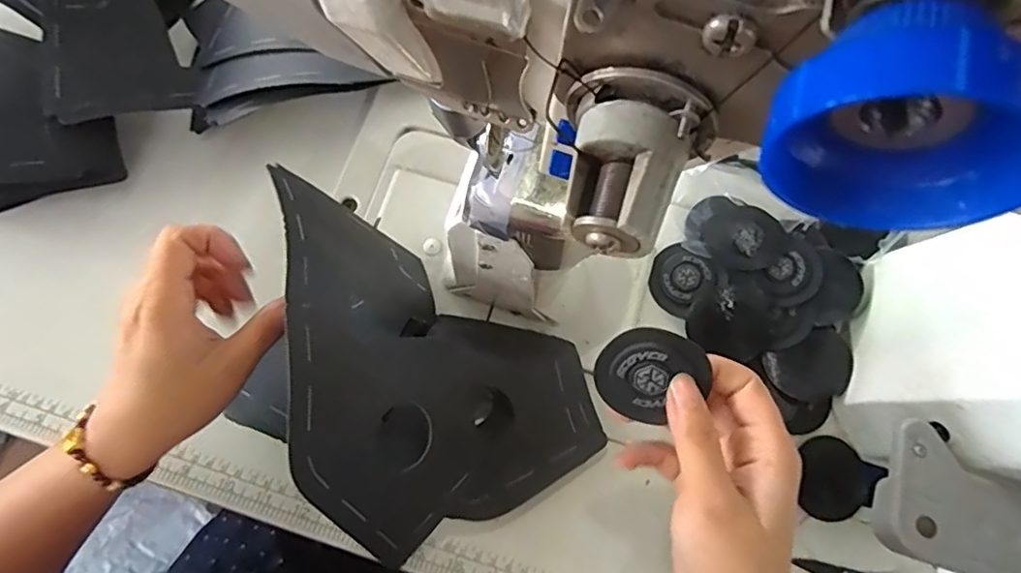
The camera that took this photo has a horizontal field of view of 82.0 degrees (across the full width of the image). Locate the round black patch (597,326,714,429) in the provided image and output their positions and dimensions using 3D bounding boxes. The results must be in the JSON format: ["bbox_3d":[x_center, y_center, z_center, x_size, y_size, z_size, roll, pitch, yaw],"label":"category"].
[{"bbox_3d":[0.064,0.041,0.276,0.044,0.050,0.004,38,26,-4],"label":"round black patch"}]

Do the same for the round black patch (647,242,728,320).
[{"bbox_3d":[0.122,-0.005,0.417,0.046,0.004,0.047,-4,77,19],"label":"round black patch"}]

